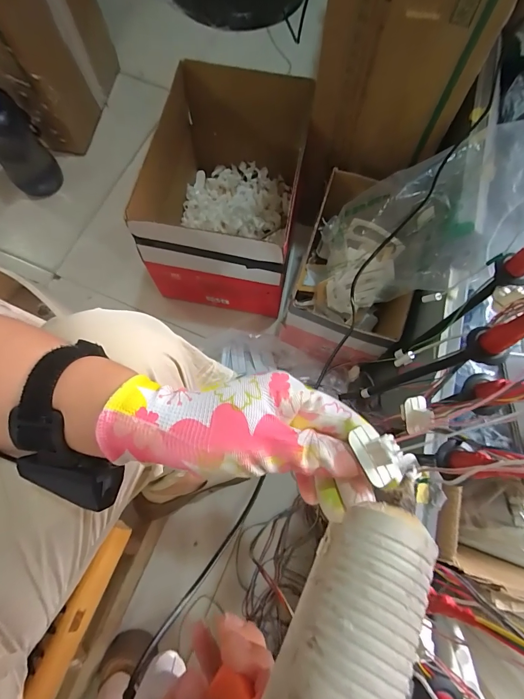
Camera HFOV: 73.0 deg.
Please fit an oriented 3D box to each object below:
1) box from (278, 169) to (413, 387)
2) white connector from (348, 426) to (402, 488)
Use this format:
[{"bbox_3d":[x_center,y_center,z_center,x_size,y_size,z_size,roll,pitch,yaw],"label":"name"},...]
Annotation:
[{"bbox_3d":[0.151,-0.132,0.609,0.157,0.149,0.270,17,74,4],"label":"box"},{"bbox_3d":[0.062,0.056,0.187,0.018,0.014,0.029,-21,76,-7],"label":"white connector"}]

